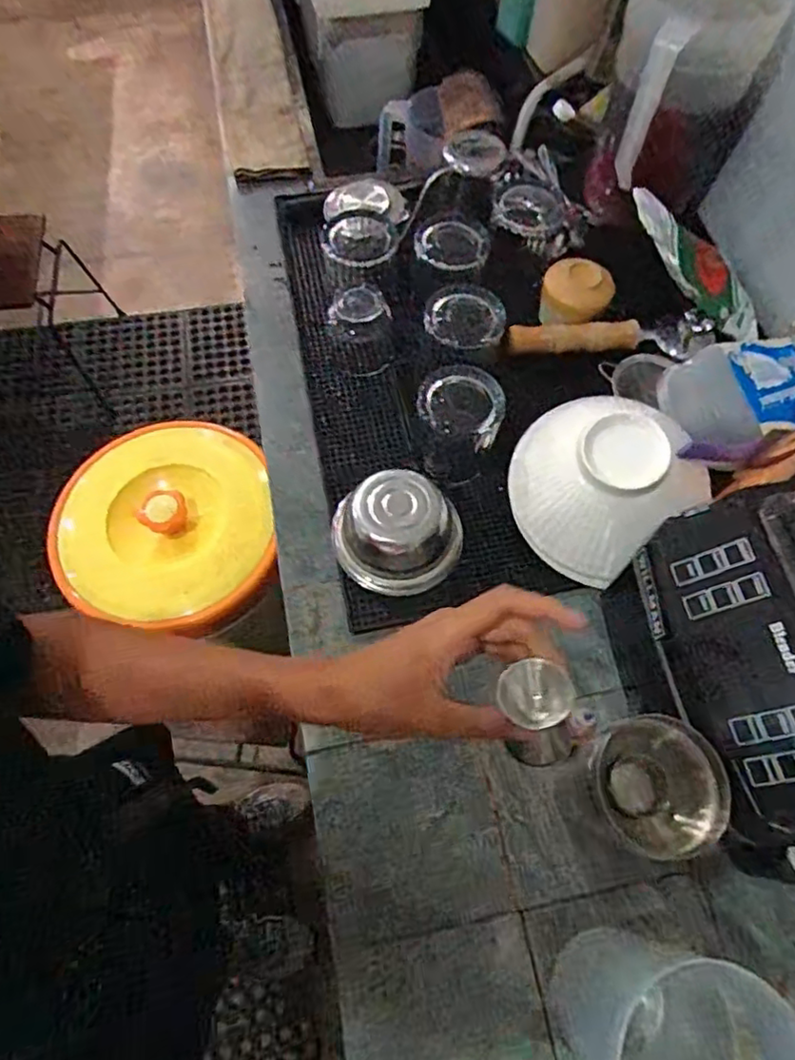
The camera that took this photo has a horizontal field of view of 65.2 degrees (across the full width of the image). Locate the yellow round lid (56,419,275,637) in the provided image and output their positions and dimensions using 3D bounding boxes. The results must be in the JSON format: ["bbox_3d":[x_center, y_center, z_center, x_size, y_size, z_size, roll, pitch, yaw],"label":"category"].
[{"bbox_3d":[-0.296,-0.016,0.780,0.263,0.044,0.288,1,65,-2],"label":"yellow round lid"}]

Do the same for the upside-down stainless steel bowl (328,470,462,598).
[{"bbox_3d":[-0.005,0.002,0.582,0.126,0.067,0.101,32,68,12],"label":"upside-down stainless steel bowl"}]

